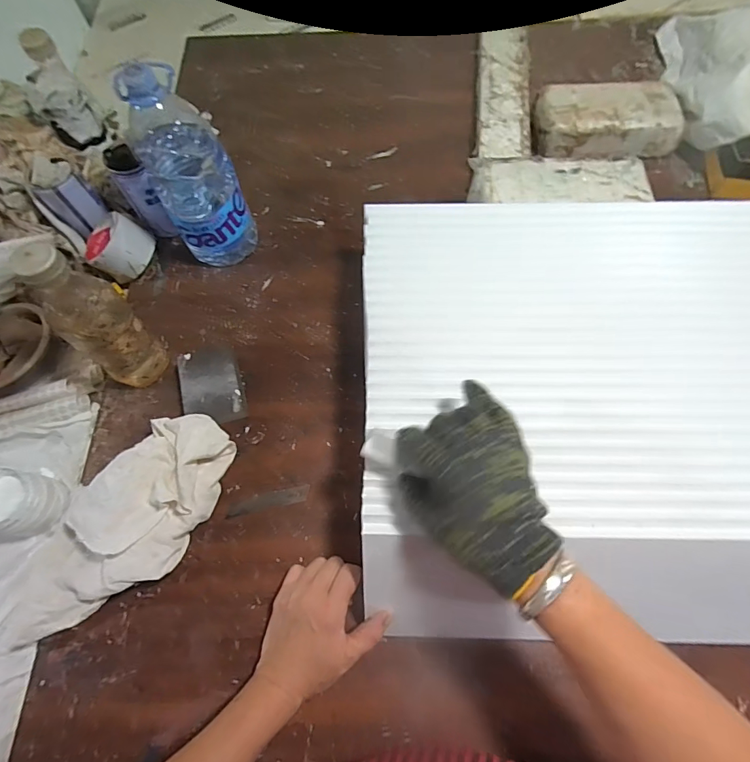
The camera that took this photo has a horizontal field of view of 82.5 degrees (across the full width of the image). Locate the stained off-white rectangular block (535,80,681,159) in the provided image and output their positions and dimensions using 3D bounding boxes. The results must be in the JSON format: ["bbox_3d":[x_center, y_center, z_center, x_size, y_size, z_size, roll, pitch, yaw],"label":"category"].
[{"bbox_3d":[0.385,-0.430,0.710,0.218,0.067,0.129,-1,65,2],"label":"stained off-white rectangular block"}]

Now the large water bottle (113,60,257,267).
[{"bbox_3d":[-0.236,-0.261,0.563,0.106,0.251,0.090,-25,66,-8],"label":"large water bottle"}]

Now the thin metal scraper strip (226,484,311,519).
[{"bbox_3d":[-0.126,0.142,0.508,0.097,0.005,0.019,-12,70,-4],"label":"thin metal scraper strip"}]

